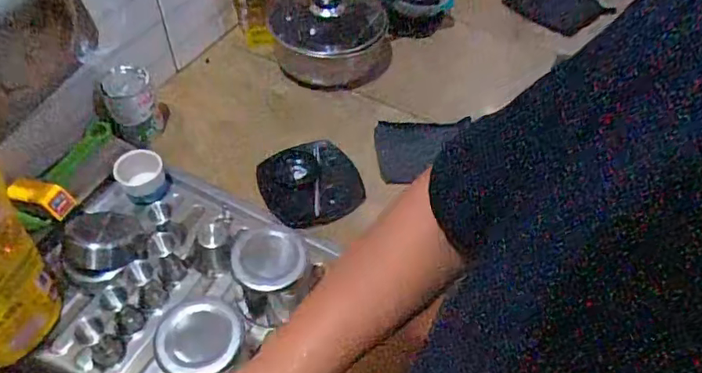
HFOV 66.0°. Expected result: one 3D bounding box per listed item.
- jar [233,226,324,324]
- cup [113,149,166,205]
[{"bbox_3d":[-0.097,0.116,0.677,0.085,0.092,0.099,-33,60,-26],"label":"jar"},{"bbox_3d":[-0.310,-0.017,0.802,0.054,0.057,0.065,34,57,22],"label":"cup"}]

